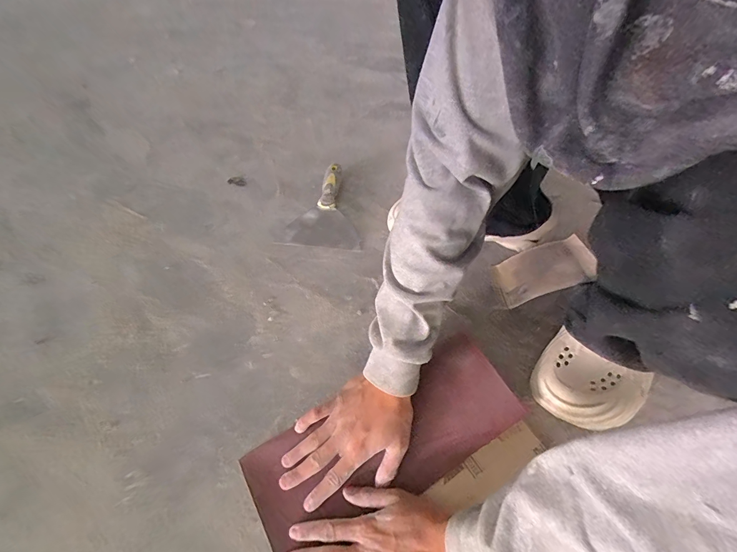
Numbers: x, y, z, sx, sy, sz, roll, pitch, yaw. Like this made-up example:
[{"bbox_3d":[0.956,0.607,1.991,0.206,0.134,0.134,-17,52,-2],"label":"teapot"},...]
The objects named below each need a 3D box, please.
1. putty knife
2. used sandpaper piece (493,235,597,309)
[{"bbox_3d":[-0.078,-0.132,0.635,0.135,0.021,0.182,5,55,1],"label":"putty knife"},{"bbox_3d":[0.252,-0.011,0.512,0.127,0.010,0.104,-23,30,21],"label":"used sandpaper piece"}]

